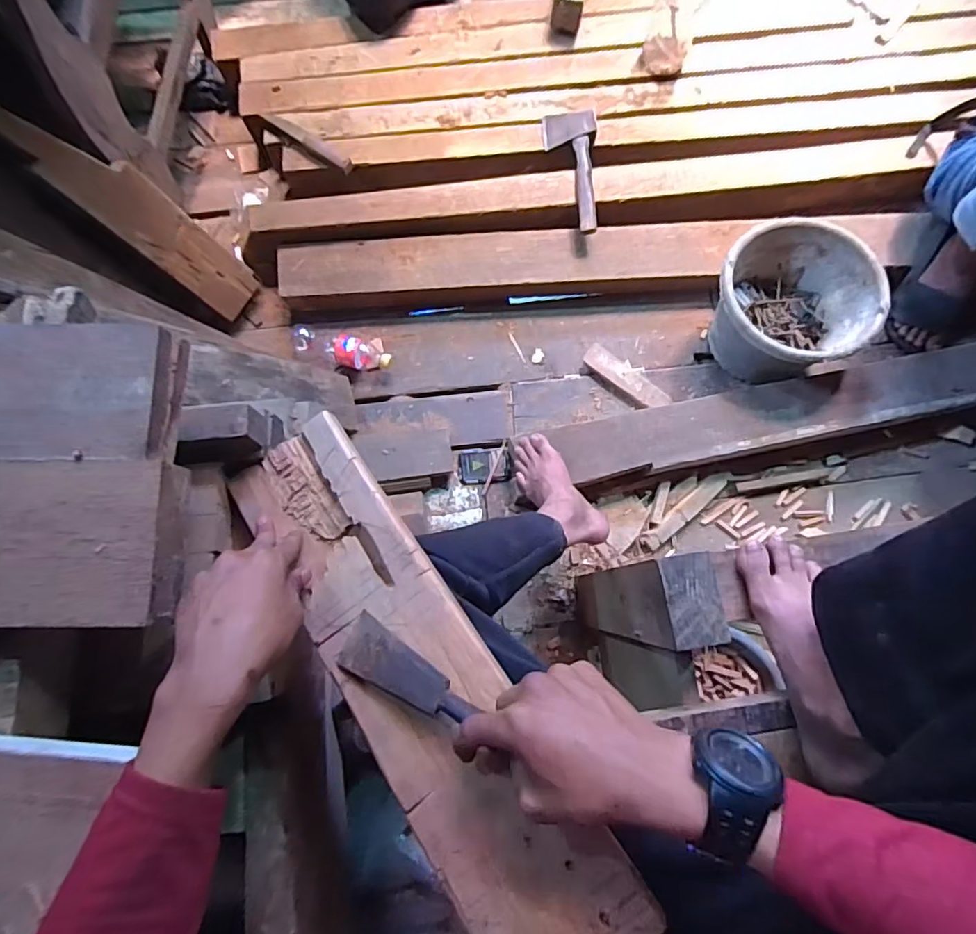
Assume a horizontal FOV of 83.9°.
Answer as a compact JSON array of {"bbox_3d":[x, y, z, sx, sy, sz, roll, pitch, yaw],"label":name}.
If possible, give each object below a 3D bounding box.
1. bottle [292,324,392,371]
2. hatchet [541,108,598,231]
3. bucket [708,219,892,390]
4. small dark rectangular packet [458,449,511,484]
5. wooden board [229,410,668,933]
[{"bbox_3d":[-0.298,-0.236,1.114,0.201,0.072,0.060,15,79,3],"label":"bottle"},{"bbox_3d":[0.167,-0.602,1.087,0.107,0.032,0.256,-1,78,0],"label":"hatchet"},{"bbox_3d":[0.567,-0.307,1.061,0.280,0.195,0.275,0,78,0],"label":"bucket"},{"bbox_3d":[-0.007,-0.003,1.100,0.104,0.012,0.068,-6,78,-1],"label":"small dark rectangular packet"},{"bbox_3d":[-0.061,0.157,0.435,0.120,0.023,0.463,-32,70,-6],"label":"wooden board"}]

